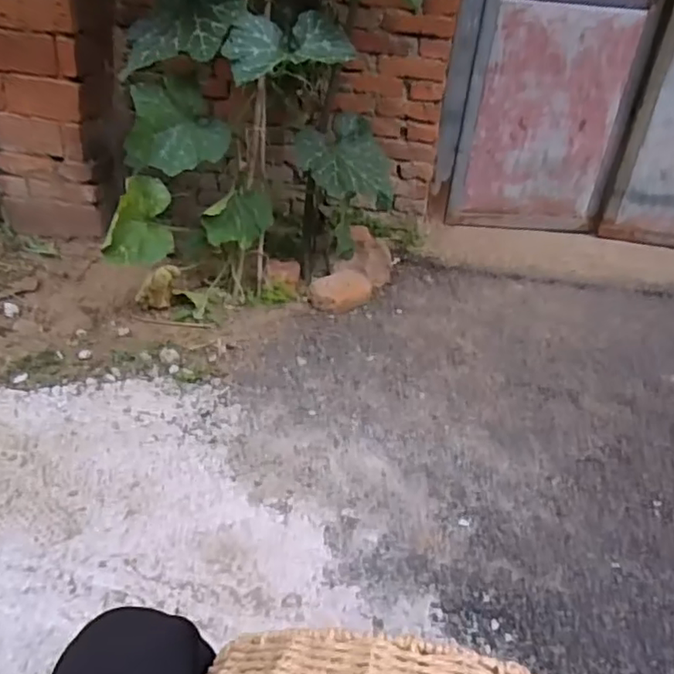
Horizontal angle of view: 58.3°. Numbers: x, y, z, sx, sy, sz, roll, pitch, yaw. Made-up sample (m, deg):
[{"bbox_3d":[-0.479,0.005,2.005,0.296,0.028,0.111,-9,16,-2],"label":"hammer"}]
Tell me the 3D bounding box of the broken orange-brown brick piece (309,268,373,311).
[{"bbox_3d":[0.016,-0.144,1.840,0.180,0.120,0.086,-17,39,-33],"label":"broken orange-brown brick piece"}]

